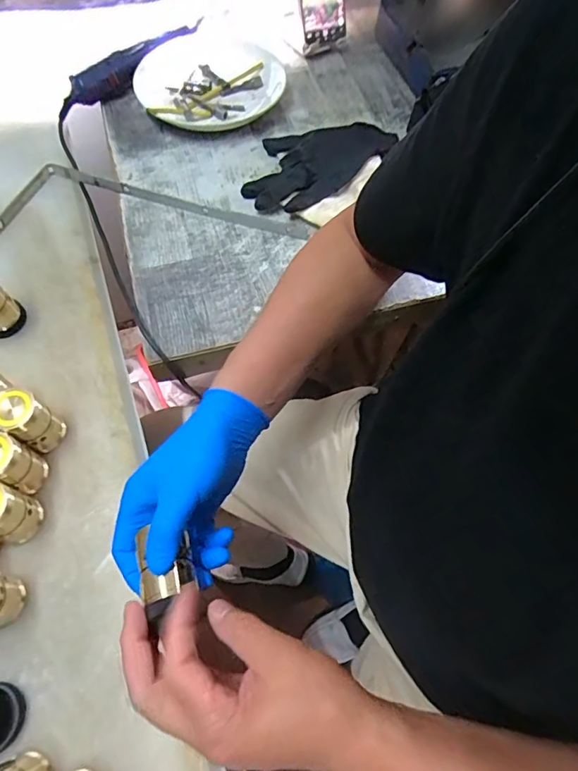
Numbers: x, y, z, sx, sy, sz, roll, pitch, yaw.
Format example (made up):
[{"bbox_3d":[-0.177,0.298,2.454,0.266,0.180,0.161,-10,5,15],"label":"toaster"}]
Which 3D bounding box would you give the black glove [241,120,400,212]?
[{"bbox_3d":[0.032,-0.286,0.585,0.122,0.028,0.204,42,70,19],"label":"black glove"}]

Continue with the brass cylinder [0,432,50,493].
[{"bbox_3d":[-0.236,0.065,0.395,0.040,0.075,0.034,21,65,11],"label":"brass cylinder"}]

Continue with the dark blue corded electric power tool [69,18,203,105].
[{"bbox_3d":[-0.207,-0.451,0.651,0.216,0.028,0.034,-40,69,-18],"label":"dark blue corded electric power tool"}]

